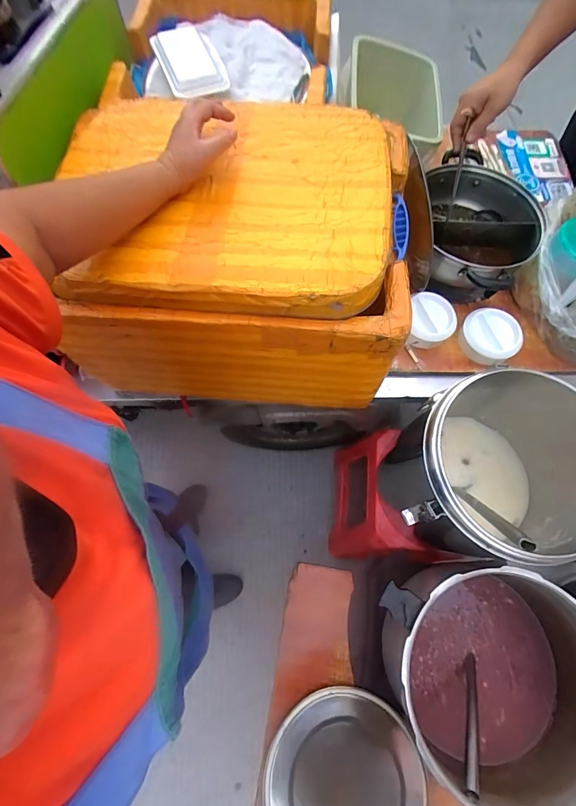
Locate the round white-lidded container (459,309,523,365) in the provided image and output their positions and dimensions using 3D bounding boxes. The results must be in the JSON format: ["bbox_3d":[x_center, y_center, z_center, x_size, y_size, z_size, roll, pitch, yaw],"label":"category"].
[{"bbox_3d":[0.452,-0.153,0.837,0.124,0.055,0.113,39,71,12],"label":"round white-lidded container"}]

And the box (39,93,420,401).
[{"bbox_3d":[-0.075,-0.244,0.667,0.491,0.306,0.378,5,71,0],"label":"box"}]

